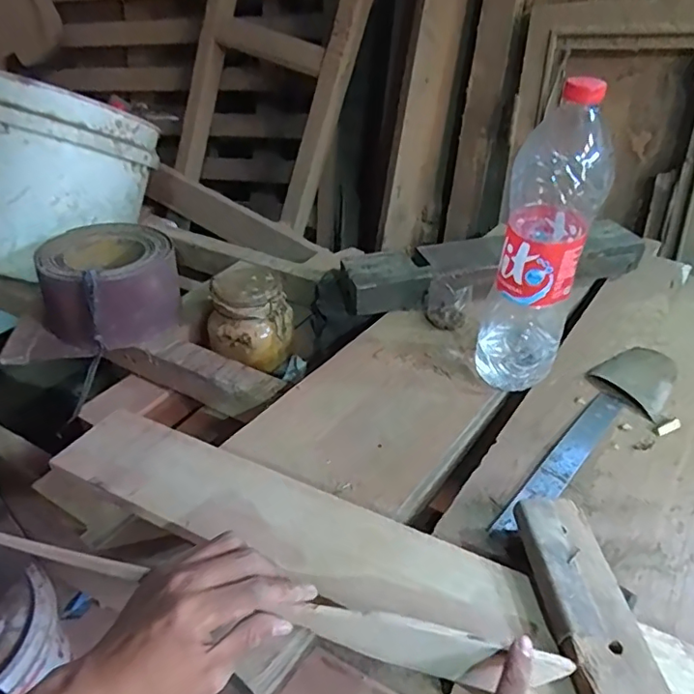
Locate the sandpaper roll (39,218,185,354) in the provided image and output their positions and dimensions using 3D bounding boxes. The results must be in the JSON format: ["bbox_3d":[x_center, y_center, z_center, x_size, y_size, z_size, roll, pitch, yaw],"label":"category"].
[{"bbox_3d":[-0.334,-0.080,0.785,0.172,0.134,0.166,23,42,28],"label":"sandpaper roll"}]

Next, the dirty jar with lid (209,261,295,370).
[{"bbox_3d":[-0.140,-0.041,0.781,0.121,0.110,0.099,-1,36,-2],"label":"dirty jar with lid"}]

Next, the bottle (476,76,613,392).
[{"bbox_3d":[0.191,-0.090,0.548,0.083,0.307,0.086,12,38,15],"label":"bottle"}]

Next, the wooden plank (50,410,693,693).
[{"bbox_3d":[0.037,0.175,0.414,0.646,0.015,0.089,17,40,21],"label":"wooden plank"}]

